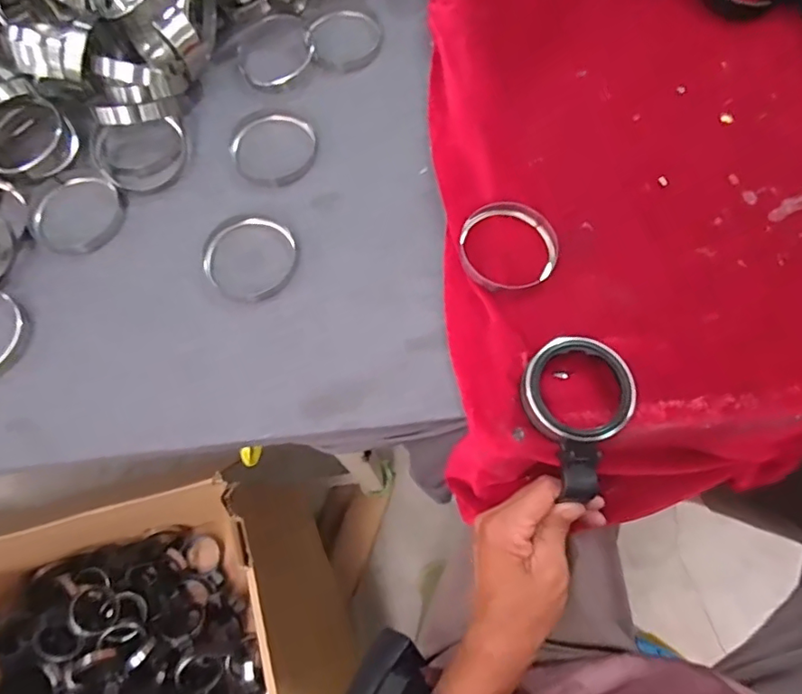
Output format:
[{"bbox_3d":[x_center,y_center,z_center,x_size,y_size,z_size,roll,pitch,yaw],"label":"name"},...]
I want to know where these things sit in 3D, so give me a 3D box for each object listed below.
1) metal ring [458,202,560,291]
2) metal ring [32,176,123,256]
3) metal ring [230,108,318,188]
[{"bbox_3d":[0.081,-0.074,0.404,0.075,0.018,0.064,-4,72,1],"label":"metal ring"},{"bbox_3d":[-0.260,-0.107,0.440,0.065,0.016,0.067,-1,72,2],"label":"metal ring"},{"bbox_3d":[-0.107,-0.171,0.461,0.071,0.011,0.082,-9,72,-1],"label":"metal ring"}]

